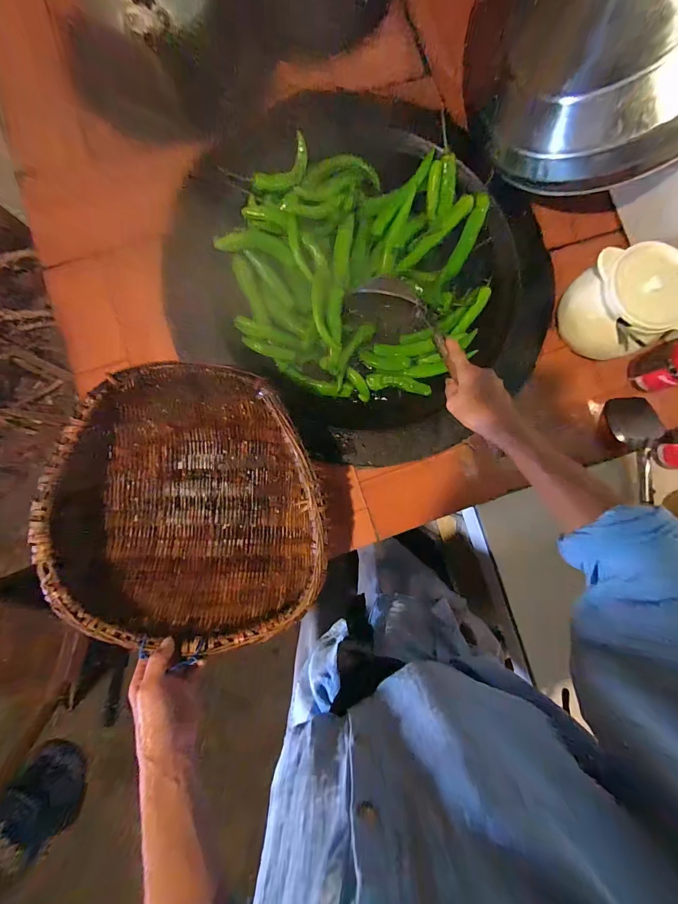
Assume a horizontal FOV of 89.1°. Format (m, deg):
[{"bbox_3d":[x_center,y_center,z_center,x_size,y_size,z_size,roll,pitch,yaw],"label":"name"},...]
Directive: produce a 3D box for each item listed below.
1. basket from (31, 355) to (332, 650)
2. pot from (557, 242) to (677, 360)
[{"bbox_3d":[-0.207,0.068,0.494,0.343,0.121,0.373,-8,87,-3],"label":"basket"},{"bbox_3d":[0.417,-0.210,0.507,0.113,0.107,0.129,-1,87,-3],"label":"pot"}]

